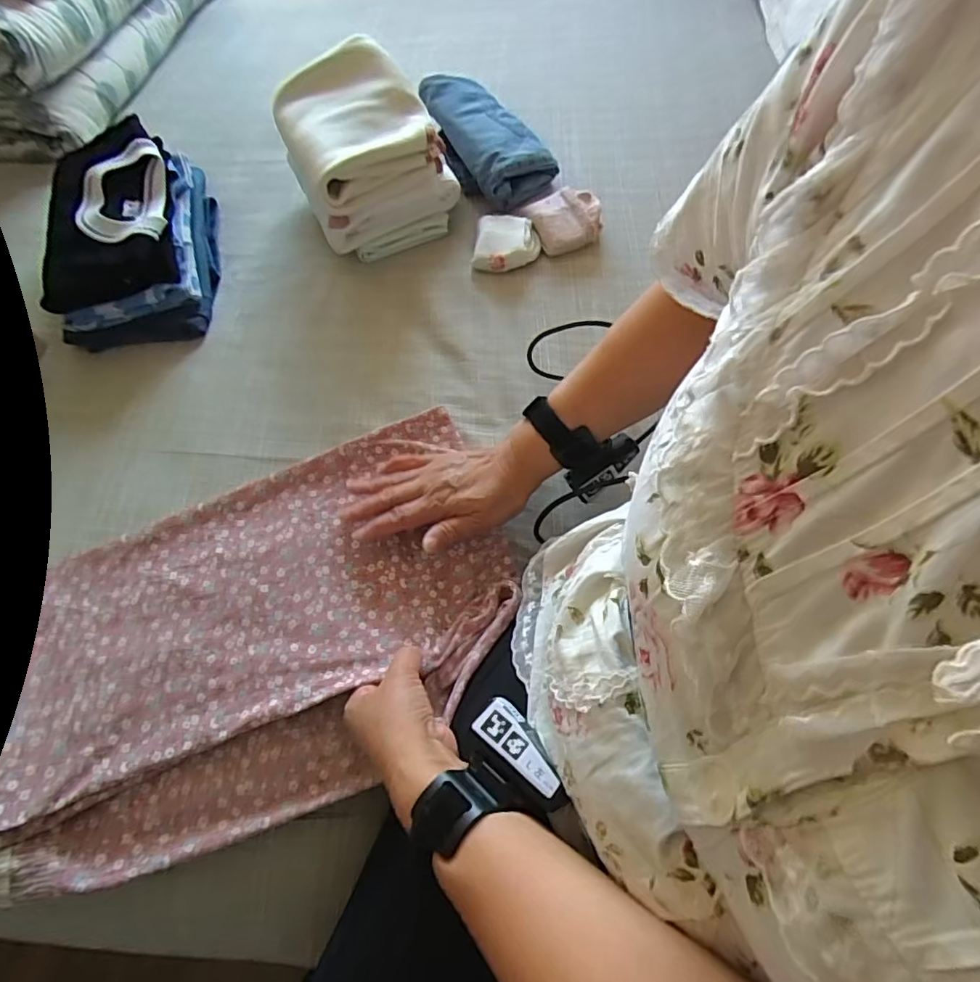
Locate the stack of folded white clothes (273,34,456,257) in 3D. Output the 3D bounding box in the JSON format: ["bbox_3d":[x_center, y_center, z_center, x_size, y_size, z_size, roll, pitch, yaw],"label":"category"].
[{"bbox_3d":[-0.147,-0.401,0.664,0.159,0.153,0.173,-24,62,-10],"label":"stack of folded white clothes"}]

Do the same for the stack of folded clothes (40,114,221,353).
[{"bbox_3d":[-0.415,-0.303,0.650,0.144,0.110,0.257,-11,60,-3],"label":"stack of folded clothes"}]

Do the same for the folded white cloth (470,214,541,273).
[{"bbox_3d":[0.021,-0.295,0.664,0.075,0.029,0.078,10,62,9],"label":"folded white cloth"}]

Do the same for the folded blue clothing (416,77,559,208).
[{"bbox_3d":[-0.007,-0.453,0.723,0.127,0.080,0.206,-27,62,-11],"label":"folded blue clothing"}]

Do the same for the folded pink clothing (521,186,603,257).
[{"bbox_3d":[0.094,-0.329,0.675,0.085,0.033,0.078,-18,61,-7],"label":"folded pink clothing"}]

